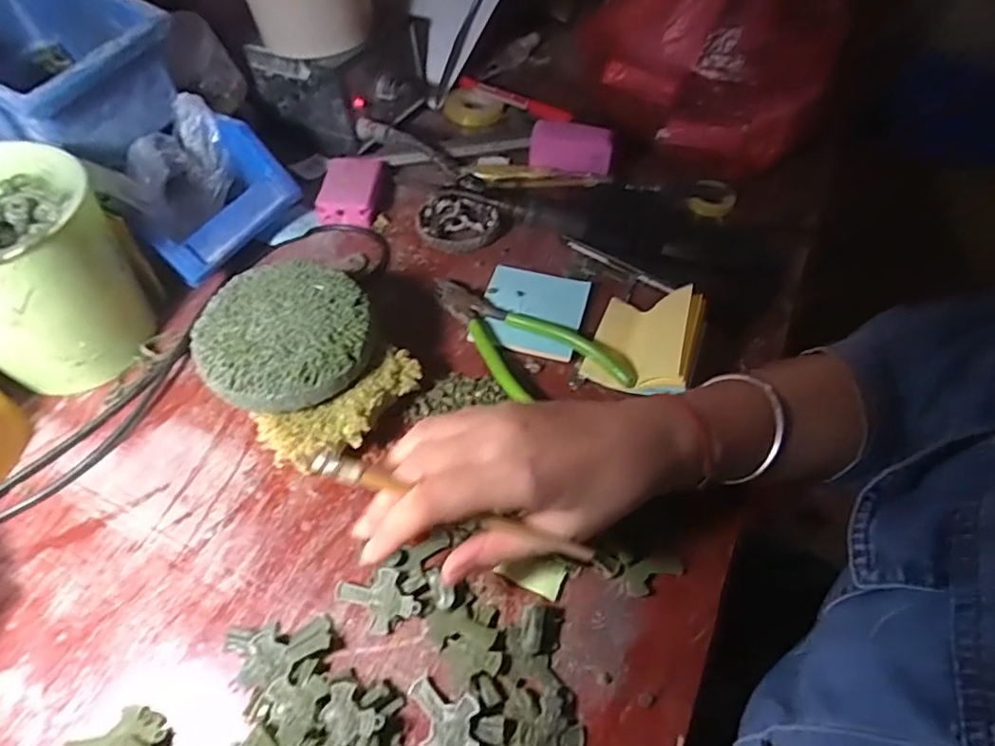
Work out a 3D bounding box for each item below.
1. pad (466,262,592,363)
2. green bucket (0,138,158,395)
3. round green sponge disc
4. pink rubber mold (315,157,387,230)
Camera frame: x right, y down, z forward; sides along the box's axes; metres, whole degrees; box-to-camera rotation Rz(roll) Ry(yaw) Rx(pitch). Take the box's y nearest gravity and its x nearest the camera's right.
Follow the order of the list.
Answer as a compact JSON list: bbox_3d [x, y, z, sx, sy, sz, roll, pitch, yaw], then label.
[{"bbox_3d":[0.026,-0.048,0.443,0.074,0.007,0.078,14,53,8],"label":"pad"},{"bbox_3d":[-0.294,-0.060,0.374,0.111,0.120,0.107,1,53,-2],"label":"green bucket"},{"bbox_3d":[-0.130,-0.027,0.363,0.101,0.020,0.099,1,53,-2],"label":"round green sponge disc"},{"bbox_3d":[-0.127,-0.161,0.517,0.049,0.020,0.078,3,53,0],"label":"pink rubber mold"}]

